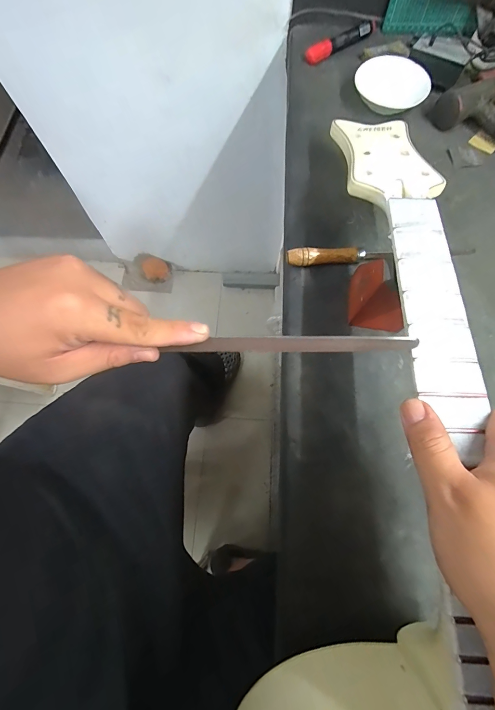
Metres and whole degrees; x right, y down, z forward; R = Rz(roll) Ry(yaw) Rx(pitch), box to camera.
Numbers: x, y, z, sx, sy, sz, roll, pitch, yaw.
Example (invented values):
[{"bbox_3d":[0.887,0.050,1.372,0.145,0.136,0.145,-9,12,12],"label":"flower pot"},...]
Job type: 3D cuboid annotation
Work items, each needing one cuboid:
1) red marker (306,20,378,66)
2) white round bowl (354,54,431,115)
[{"bbox_3d":[0.151,-0.503,0.488,0.136,0.022,0.020,-34,74,-11],"label":"red marker"},{"bbox_3d":[0.212,-0.395,0.443,0.100,0.028,0.088,32,74,11],"label":"white round bowl"}]

